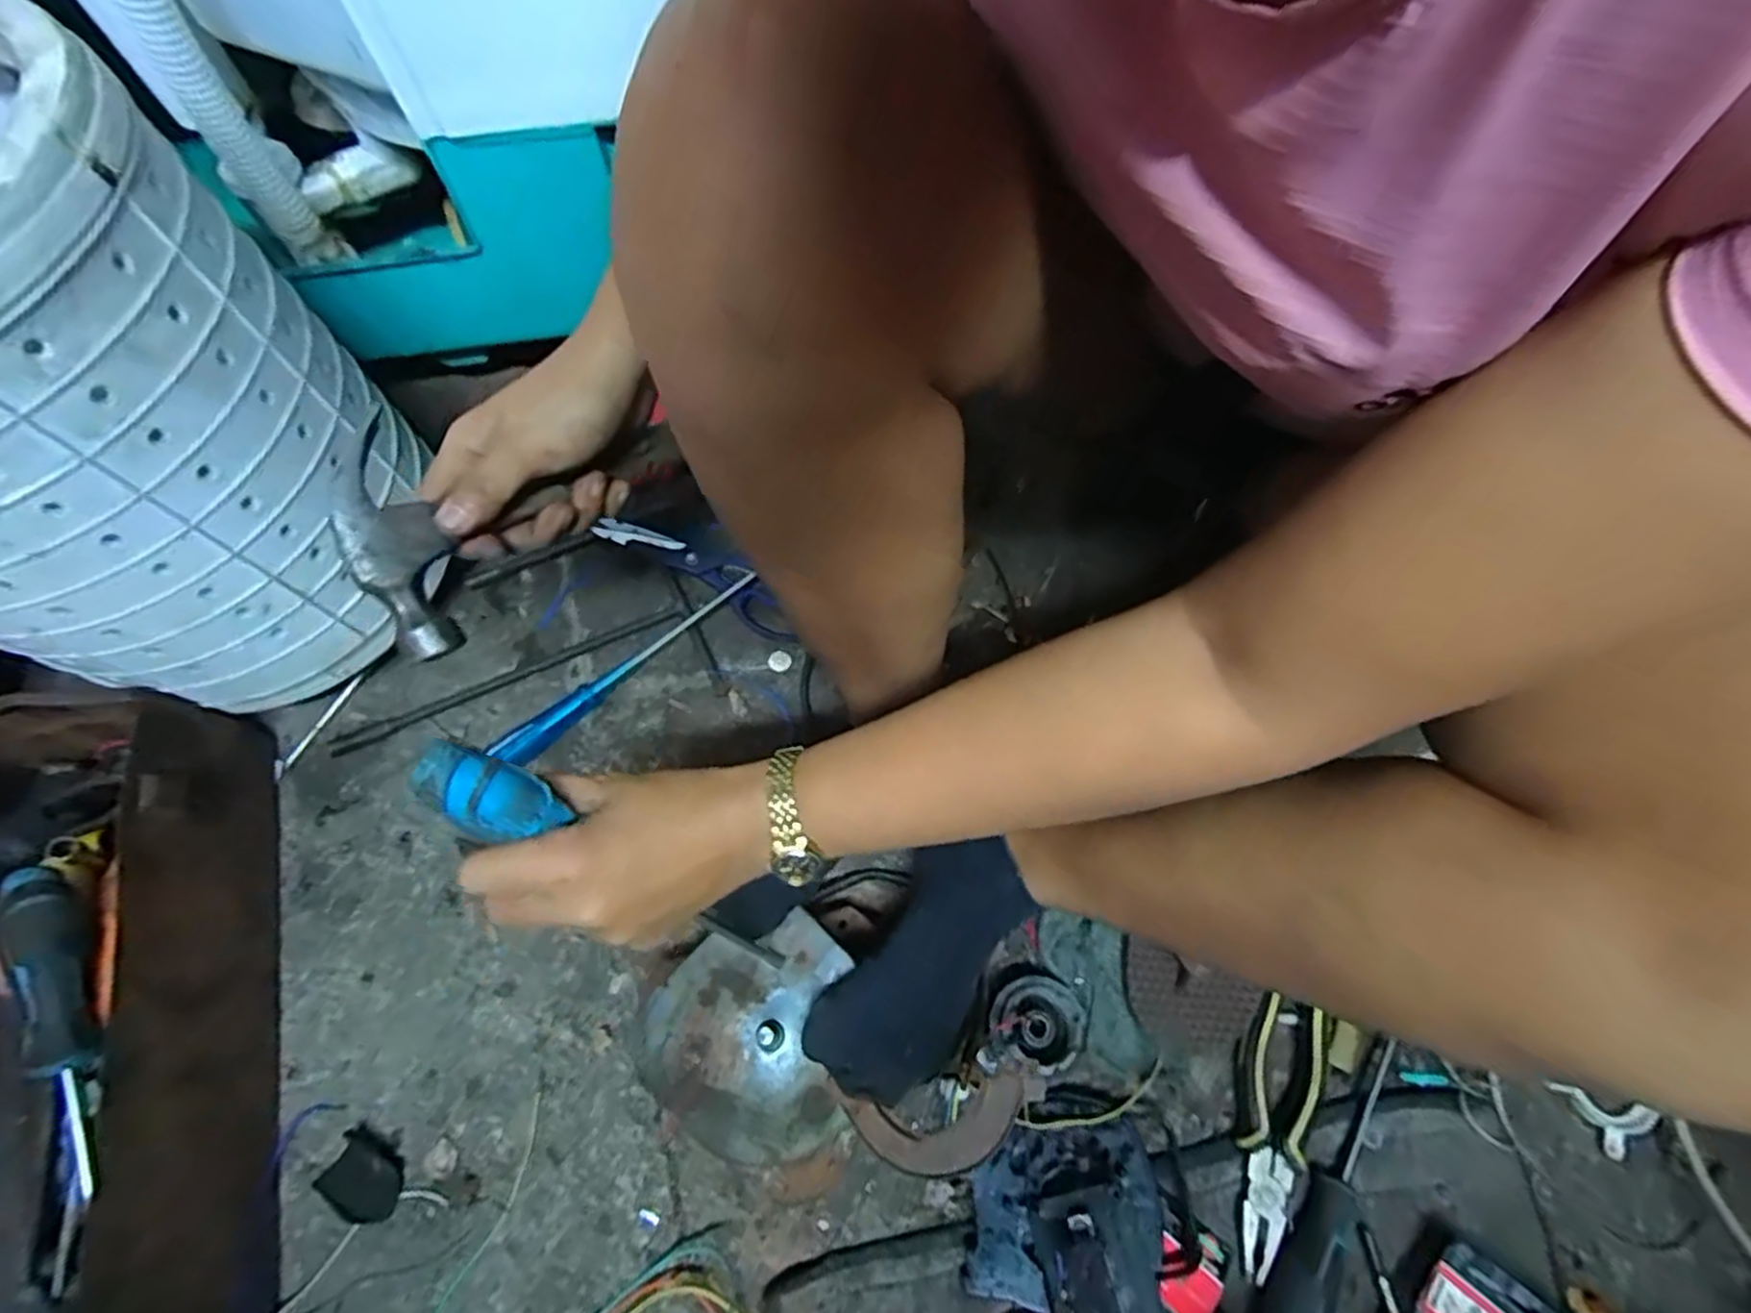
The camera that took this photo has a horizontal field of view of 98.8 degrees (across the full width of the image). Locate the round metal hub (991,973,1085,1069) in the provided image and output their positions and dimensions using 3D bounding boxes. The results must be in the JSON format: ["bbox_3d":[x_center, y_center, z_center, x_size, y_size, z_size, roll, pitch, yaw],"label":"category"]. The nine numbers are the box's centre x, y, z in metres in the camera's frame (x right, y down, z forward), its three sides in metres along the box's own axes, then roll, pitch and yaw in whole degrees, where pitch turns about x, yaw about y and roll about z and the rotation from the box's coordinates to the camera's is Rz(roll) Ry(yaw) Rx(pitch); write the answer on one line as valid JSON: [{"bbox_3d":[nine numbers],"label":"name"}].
[{"bbox_3d":[0.109,0.245,0.508,0.057,0.027,0.054,1,69,-1],"label":"round metal hub"}]

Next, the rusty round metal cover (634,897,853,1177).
[{"bbox_3d":[-0.066,0.222,0.445,0.125,0.009,0.125,1,62,-3],"label":"rusty round metal cover"}]

